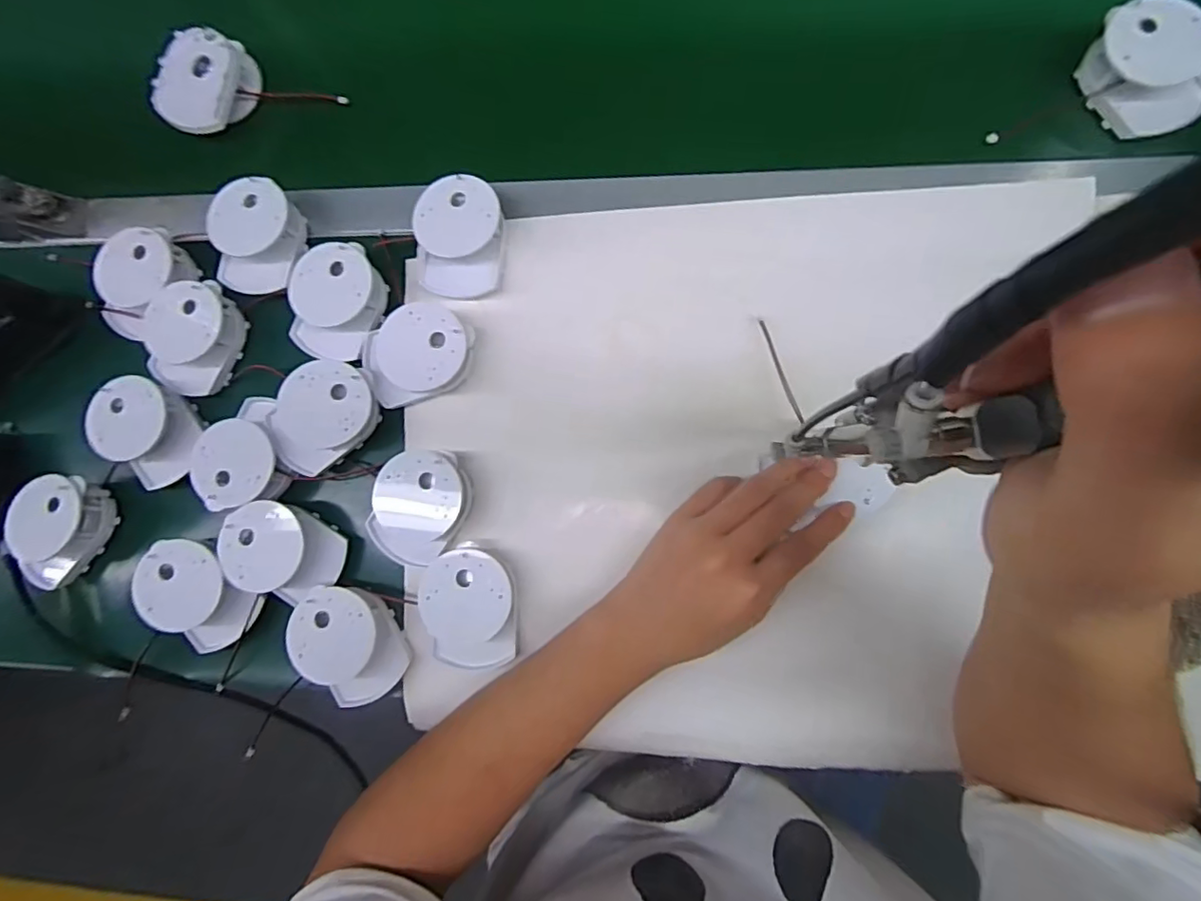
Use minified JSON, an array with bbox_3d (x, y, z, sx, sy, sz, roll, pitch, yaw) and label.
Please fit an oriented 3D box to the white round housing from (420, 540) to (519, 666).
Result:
[{"bbox_3d":[-0.089,0.108,0.393,0.059,0.031,0.083,-1,83,7],"label":"white round housing"}]

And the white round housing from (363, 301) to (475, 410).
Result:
[{"bbox_3d":[-0.130,-0.069,0.412,0.083,0.040,0.058,-19,81,4],"label":"white round housing"}]

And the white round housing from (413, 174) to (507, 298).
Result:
[{"bbox_3d":[-0.104,-0.156,0.418,0.064,0.029,0.079,12,84,8],"label":"white round housing"}]

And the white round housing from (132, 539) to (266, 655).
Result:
[{"bbox_3d":[-0.290,0.102,0.408,0.061,0.032,0.080,-38,80,1],"label":"white round housing"}]

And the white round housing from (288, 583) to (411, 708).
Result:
[{"bbox_3d":[-0.177,0.135,0.397,0.059,0.031,0.081,-36,80,1],"label":"white round housing"}]

